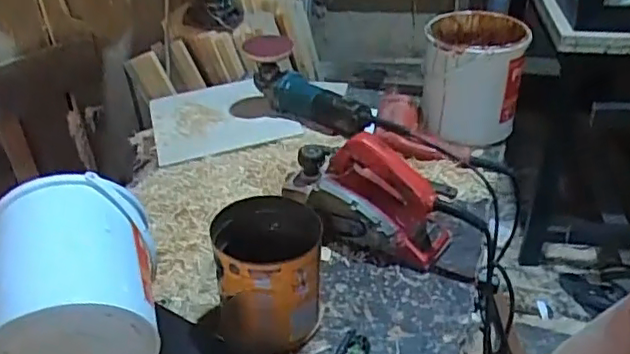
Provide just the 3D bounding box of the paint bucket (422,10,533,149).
[{"bbox_3d":[0.290,-0.185,1.130,0.175,0.194,0.192,2,30,10],"label":"paint bucket"}]

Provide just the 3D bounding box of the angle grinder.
[{"bbox_3d":[-0.020,-0.160,1.130,0.085,0.134,0.285,-24,36,-31],"label":"angle grinder"}]

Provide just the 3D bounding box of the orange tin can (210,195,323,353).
[{"bbox_3d":[-0.057,0.120,0.753,0.120,0.141,0.122,-4,34,-4],"label":"orange tin can"}]

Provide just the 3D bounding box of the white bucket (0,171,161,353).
[{"bbox_3d":[-0.272,0.132,0.702,0.172,0.191,0.190,-8,34,-10],"label":"white bucket"}]

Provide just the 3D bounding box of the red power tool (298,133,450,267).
[{"bbox_3d":[0.071,0.023,0.874,0.232,0.152,0.097,10,32,22],"label":"red power tool"}]

